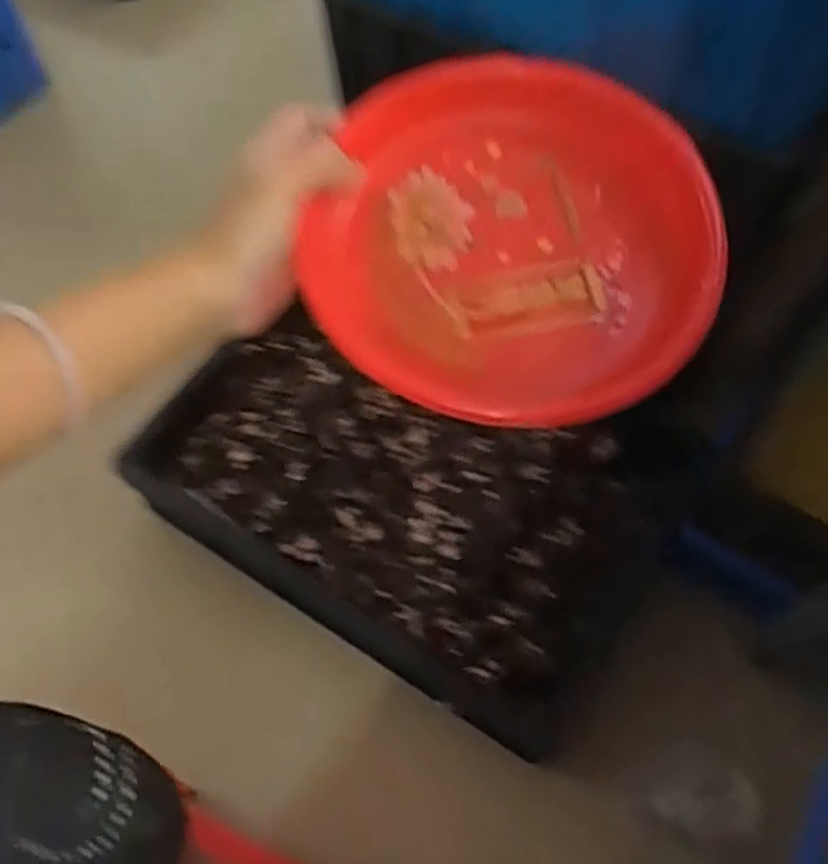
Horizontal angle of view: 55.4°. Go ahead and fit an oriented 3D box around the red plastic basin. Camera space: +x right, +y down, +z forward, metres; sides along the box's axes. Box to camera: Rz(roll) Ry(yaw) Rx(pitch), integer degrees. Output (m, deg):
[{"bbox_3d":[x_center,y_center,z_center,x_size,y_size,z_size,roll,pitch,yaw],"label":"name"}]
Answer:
[{"bbox_3d":[0.048,-0.093,0.384,0.185,0.051,0.187,0,61,0],"label":"red plastic basin"}]

